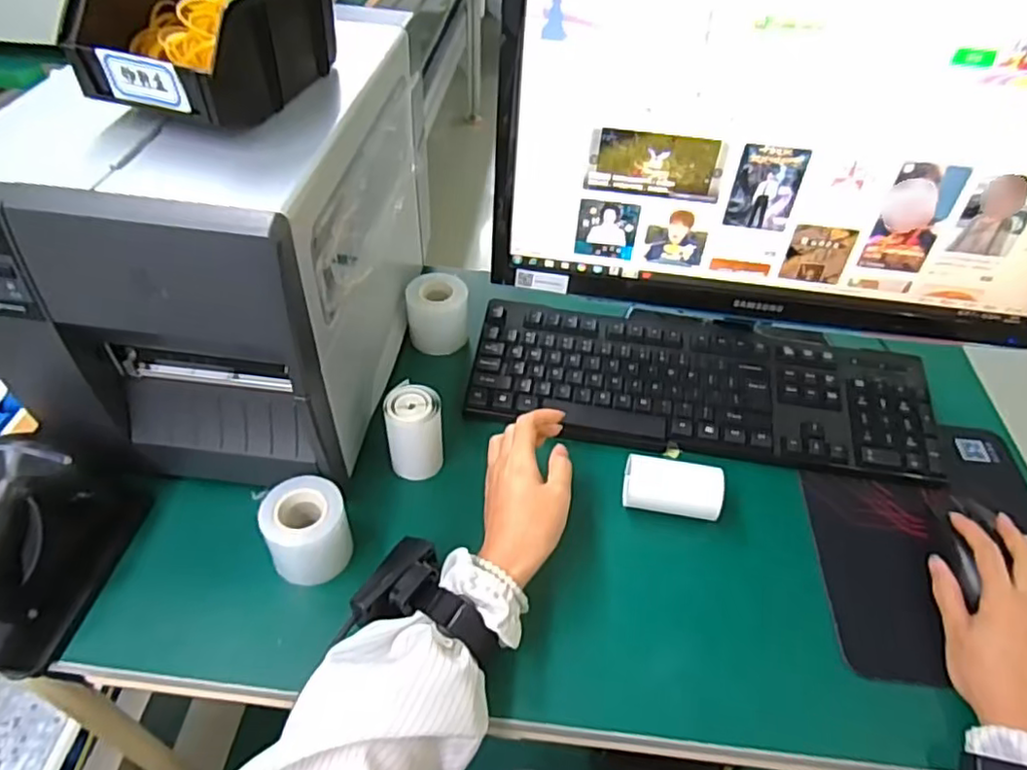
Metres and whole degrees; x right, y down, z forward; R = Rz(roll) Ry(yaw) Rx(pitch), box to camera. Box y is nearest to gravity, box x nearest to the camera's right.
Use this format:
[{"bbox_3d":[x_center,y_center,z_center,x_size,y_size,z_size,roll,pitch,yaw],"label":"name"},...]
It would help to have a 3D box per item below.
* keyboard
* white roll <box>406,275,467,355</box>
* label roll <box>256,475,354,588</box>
[{"bbox_3d":[0.179,-0.002,0.627,0.430,0.035,0.150,8,46,3],"label":"keyboard"},{"bbox_3d":[-0.081,-0.076,0.684,0.063,0.067,0.054,-5,47,-9],"label":"white roll"},{"bbox_3d":[-0.158,0.112,0.494,0.058,0.059,0.059,2,46,-2],"label":"label roll"}]

